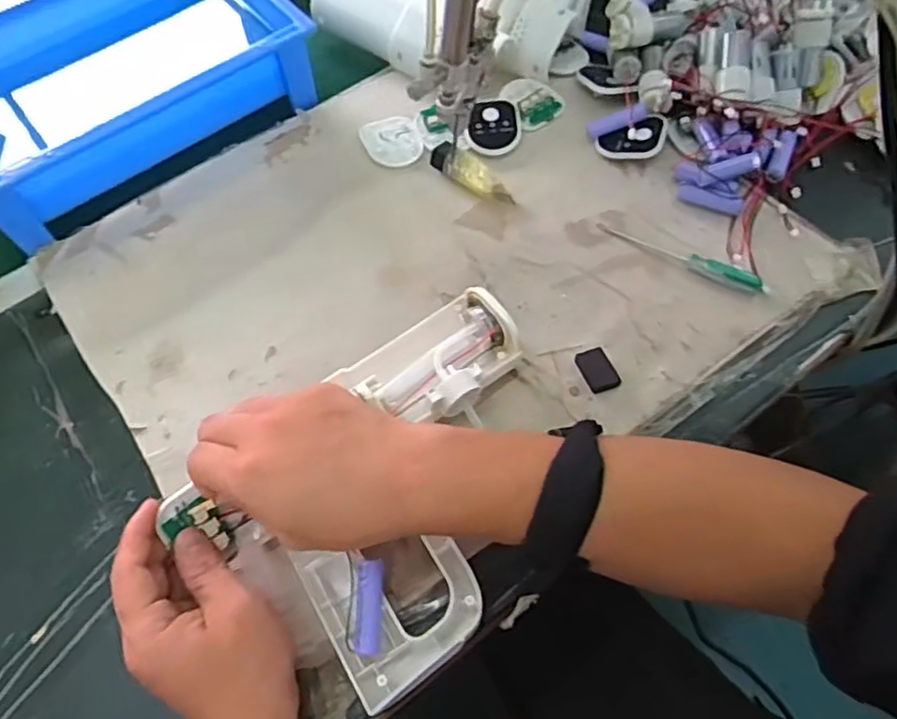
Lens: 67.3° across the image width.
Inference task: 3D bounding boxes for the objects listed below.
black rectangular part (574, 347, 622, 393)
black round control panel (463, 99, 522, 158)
[{"bbox_3d":[0.102,0.007,0.463,0.021,0.007,0.032,-21,62,-8],"label":"black rectangular part"},{"bbox_3d":[0.041,-0.204,0.591,0.048,0.013,0.058,6,62,6],"label":"black round control panel"}]

